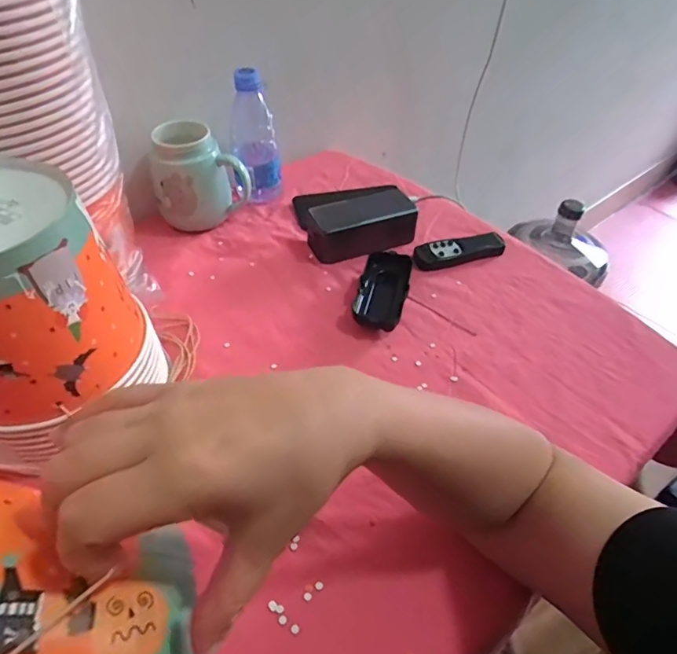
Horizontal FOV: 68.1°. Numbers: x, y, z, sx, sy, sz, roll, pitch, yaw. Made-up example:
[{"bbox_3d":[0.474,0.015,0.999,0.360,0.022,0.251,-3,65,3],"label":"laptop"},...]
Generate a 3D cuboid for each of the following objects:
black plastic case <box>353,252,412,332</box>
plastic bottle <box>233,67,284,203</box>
[{"bbox_3d":[0.048,-0.039,0.551,0.053,0.029,0.106,13,47,9],"label":"black plastic case"},{"bbox_3d":[-0.109,-0.243,0.647,0.062,0.154,0.053,-6,47,-9],"label":"plastic bottle"}]

